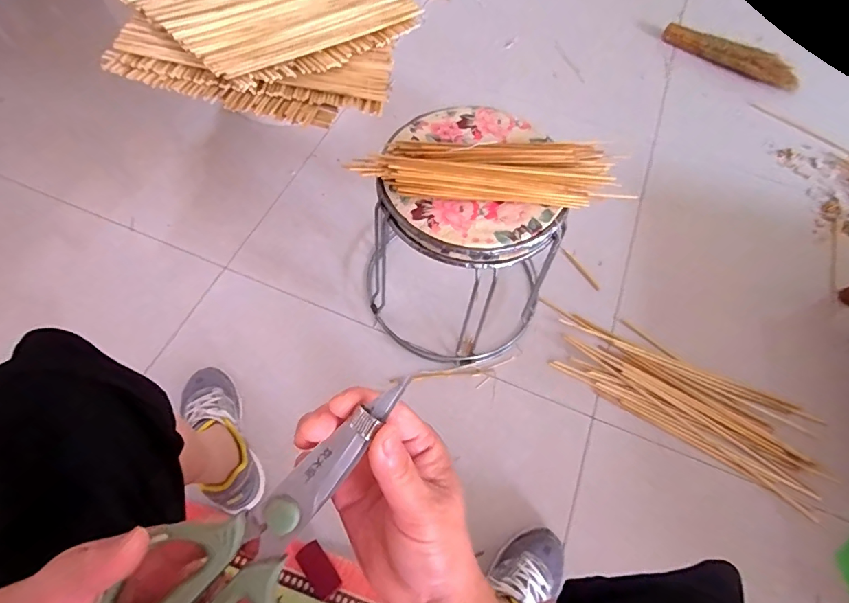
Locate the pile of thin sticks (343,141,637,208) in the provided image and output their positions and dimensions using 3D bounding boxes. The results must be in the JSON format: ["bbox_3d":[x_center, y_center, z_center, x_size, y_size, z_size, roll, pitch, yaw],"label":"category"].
[{"bbox_3d":[0.097,-0.188,0.630,0.373,0.032,0.102,1,62,-4],"label":"pile of thin sticks"}]

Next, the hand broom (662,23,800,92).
[{"bbox_3d":[0.923,-0.743,1.336,0.413,0.063,0.077,28,64,10],"label":"hand broom"}]

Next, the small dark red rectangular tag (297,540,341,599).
[{"bbox_3d":[-0.161,0.409,0.675,0.038,0.007,0.076,-34,70,-19],"label":"small dark red rectangular tag"}]

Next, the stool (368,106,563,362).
[{"bbox_3d":[0.074,-0.093,0.784,0.296,0.339,0.305,2,62,-3],"label":"stool"}]

